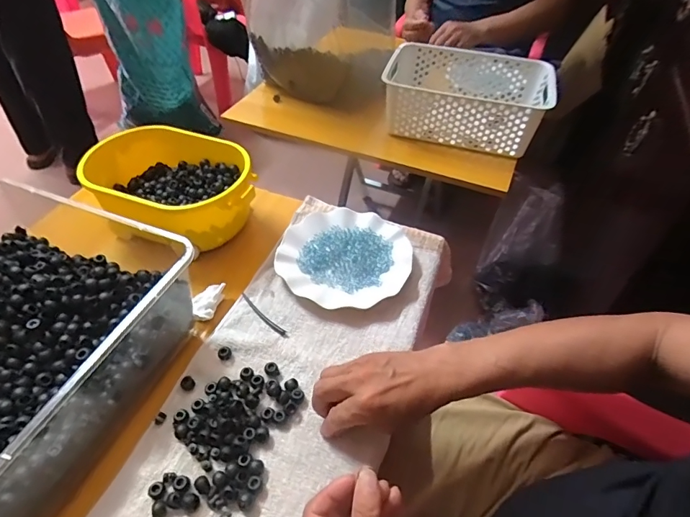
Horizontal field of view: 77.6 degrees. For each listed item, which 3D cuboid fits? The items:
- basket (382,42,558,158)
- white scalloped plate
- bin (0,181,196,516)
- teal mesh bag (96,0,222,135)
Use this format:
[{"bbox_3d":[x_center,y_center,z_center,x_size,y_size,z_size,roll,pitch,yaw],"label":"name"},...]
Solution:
[{"bbox_3d":[0.242,-0.324,0.869,0.304,0.115,0.229,12,48,9],"label":"basket"},{"bbox_3d":[-0.001,-0.008,0.619,0.186,0.017,0.177,1,47,-1],"label":"white scalloped plate"},{"bbox_3d":[-0.334,0.090,0.436,0.279,0.132,0.292,18,49,15],"label":"bin"},{"bbox_3d":[-0.667,-0.725,1.502,0.300,0.573,0.360,-32,55,-28],"label":"teal mesh bag"}]

